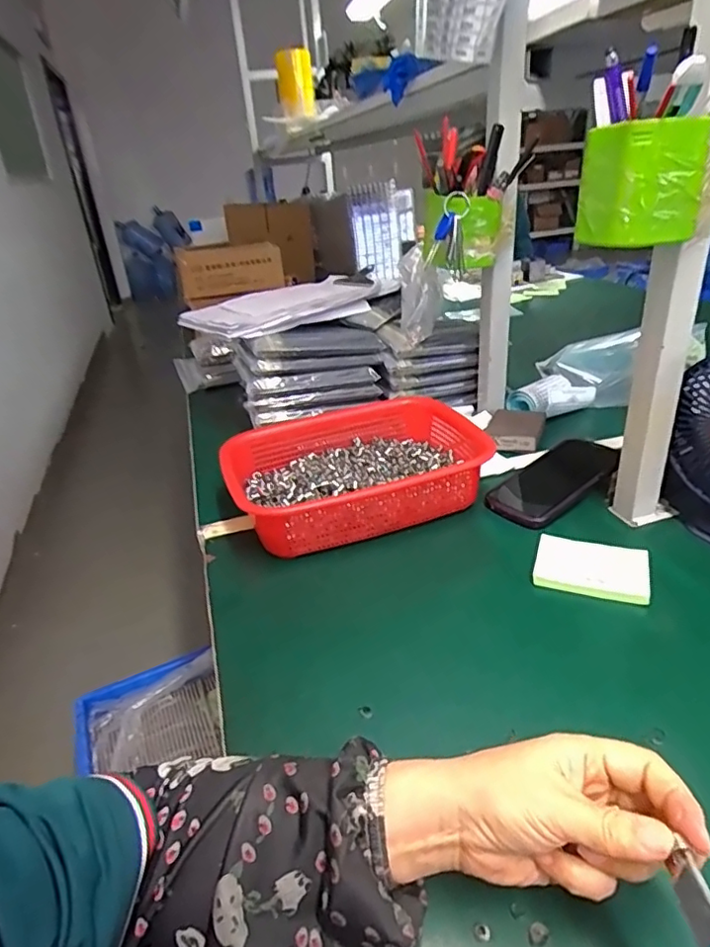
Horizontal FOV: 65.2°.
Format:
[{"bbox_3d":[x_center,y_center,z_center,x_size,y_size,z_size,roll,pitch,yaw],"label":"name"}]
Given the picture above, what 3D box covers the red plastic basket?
[{"bbox_3d":[0.004,-0.008,0.645,0.281,0.065,0.213,-14,30,-14],"label":"red plastic basket"}]

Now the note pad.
[{"bbox_3d":[0.215,0.084,0.507,0.093,0.010,0.065,7,32,22],"label":"note pad"}]

